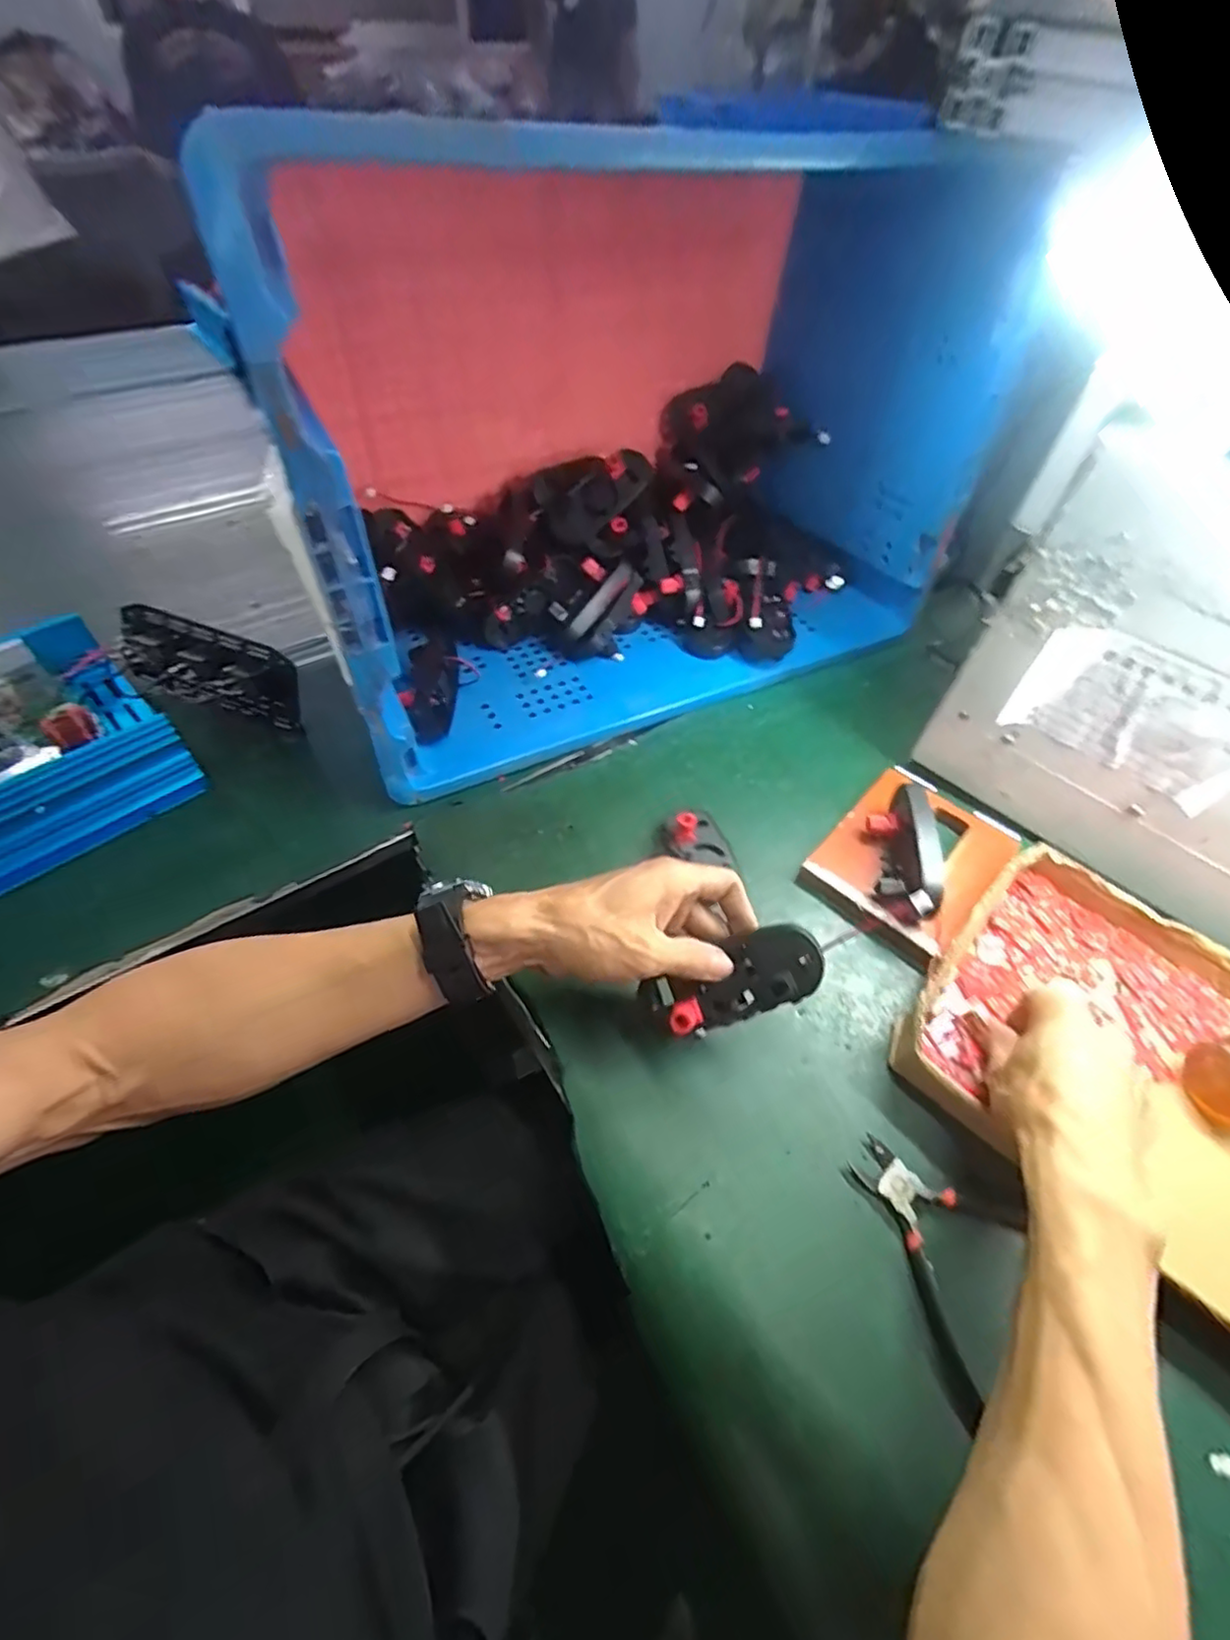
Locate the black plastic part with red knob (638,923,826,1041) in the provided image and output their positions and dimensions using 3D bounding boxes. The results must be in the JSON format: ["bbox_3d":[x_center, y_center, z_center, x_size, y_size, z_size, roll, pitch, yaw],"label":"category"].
[{"bbox_3d":[0.072,0.100,0.401,0.107,0.032,0.045,-24,55,2],"label":"black plastic part with red knob"}]

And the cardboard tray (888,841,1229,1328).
[{"bbox_3d":[0.368,0.178,0.416,0.327,0.043,0.238,36,58,23],"label":"cardboard tray"}]

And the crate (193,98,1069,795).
[{"bbox_3d":[0.007,-0.335,0.575,0.560,0.394,0.326,-21,56,-19],"label":"crate"}]

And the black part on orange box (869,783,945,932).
[{"bbox_3d":[0.220,0.020,0.501,0.037,0.056,0.114,7,51,2],"label":"black part on orange box"}]

